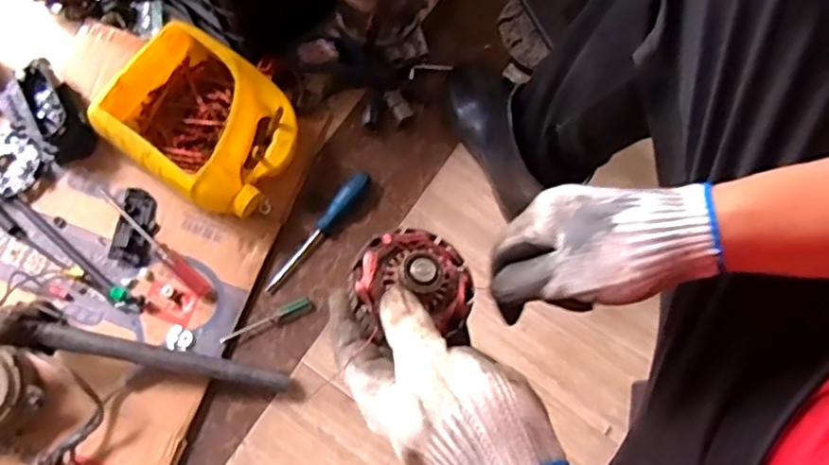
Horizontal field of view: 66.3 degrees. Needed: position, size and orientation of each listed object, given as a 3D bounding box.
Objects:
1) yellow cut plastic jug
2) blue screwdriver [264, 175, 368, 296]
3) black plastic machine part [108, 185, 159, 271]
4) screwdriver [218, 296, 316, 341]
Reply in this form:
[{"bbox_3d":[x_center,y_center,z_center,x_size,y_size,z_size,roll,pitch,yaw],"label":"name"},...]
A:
[{"bbox_3d":[-0.264,-0.136,0.811,0.224,0.098,0.176,31,77,6],"label":"yellow cut plastic jug"},{"bbox_3d":[-0.128,-0.003,0.833,0.025,0.023,0.199,39,80,9],"label":"blue screwdriver"},{"bbox_3d":[-0.358,-0.008,0.813,0.051,0.015,0.101,7,77,3],"label":"black plastic machine part"},{"bbox_3d":[-0.189,0.112,0.809,0.119,0.012,0.013,-24,77,-10],"label":"screwdriver"}]

